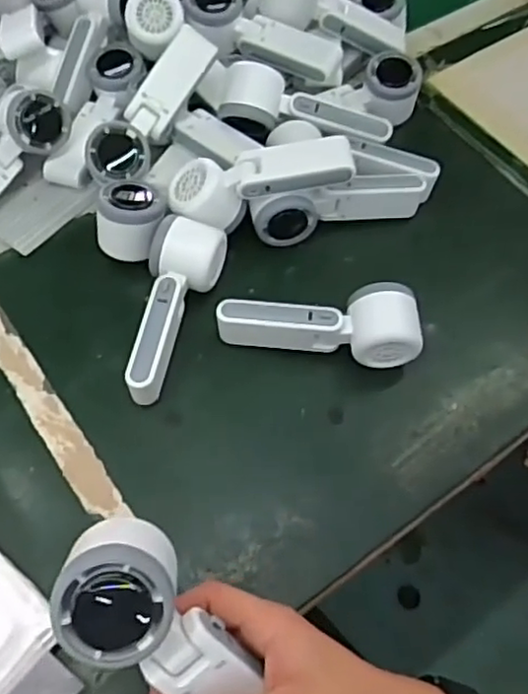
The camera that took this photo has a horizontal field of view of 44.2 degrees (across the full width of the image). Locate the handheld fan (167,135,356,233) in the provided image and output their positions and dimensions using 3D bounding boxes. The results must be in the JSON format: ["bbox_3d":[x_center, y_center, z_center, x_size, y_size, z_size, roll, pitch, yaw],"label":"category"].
[{"bbox_3d":[-0.004,-0.147,0.578,0.164,0.046,0.063,-13,62,8],"label":"handheld fan"}]

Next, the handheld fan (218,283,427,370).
[{"bbox_3d":[0.046,-0.021,0.548,0.164,0.050,0.058,4,62,-1],"label":"handheld fan"}]

